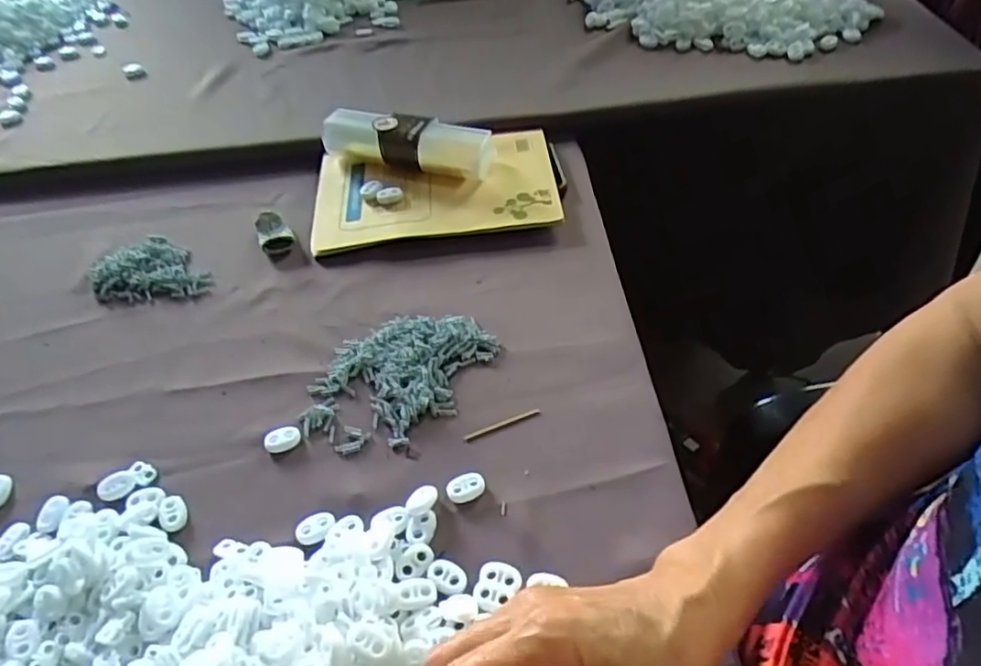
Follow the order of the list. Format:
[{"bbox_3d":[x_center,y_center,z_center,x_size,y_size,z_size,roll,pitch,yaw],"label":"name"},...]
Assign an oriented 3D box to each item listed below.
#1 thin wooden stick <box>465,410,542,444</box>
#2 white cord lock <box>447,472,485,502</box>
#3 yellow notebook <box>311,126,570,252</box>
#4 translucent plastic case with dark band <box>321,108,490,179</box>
[{"bbox_3d":[0.007,0.057,0.412,0.052,0.004,0.004,-21,49,-11],"label":"thin wooden stick"},{"bbox_3d":[-0.015,0.091,0.384,0.022,0.006,0.016,-9,48,-1],"label":"white cord lock"},{"bbox_3d":[-0.047,-0.125,0.569,0.204,0.021,0.130,-9,48,-1],"label":"yellow notebook"},{"bbox_3d":[-0.075,-0.168,0.578,0.157,0.041,0.042,9,50,15],"label":"translucent plastic case with dark band"}]

